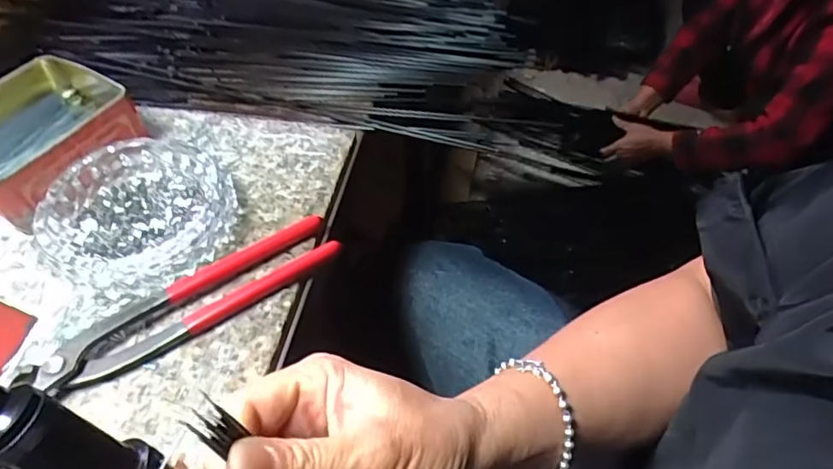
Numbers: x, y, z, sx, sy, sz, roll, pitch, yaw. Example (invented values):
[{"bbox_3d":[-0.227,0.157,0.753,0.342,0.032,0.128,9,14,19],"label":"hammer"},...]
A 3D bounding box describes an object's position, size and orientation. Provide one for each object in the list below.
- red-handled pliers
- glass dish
[{"bbox_3d":[-0.140,0.040,0.349,0.189,0.023,0.040,-27,55,-20],"label":"red-handled pliers"},{"bbox_3d":[-0.190,-0.022,0.389,0.119,0.028,0.135,-8,51,-7],"label":"glass dish"}]

